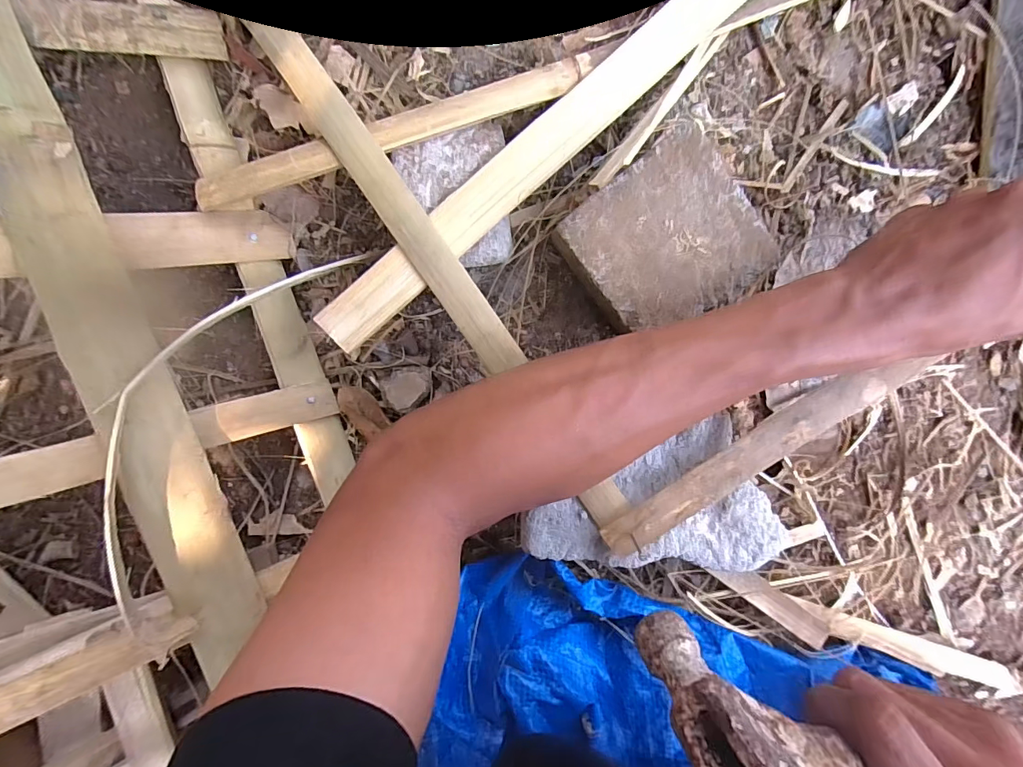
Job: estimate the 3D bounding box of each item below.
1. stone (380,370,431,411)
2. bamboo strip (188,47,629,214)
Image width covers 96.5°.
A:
[{"bbox_3d":[-0.076,0.002,0.335,0.029,0.025,0.028,0,99,-1],"label":"stone"},{"bbox_3d":[-0.065,-0.161,0.288,0.268,0.007,0.022,-19,92,-2],"label":"bamboo strip"}]

